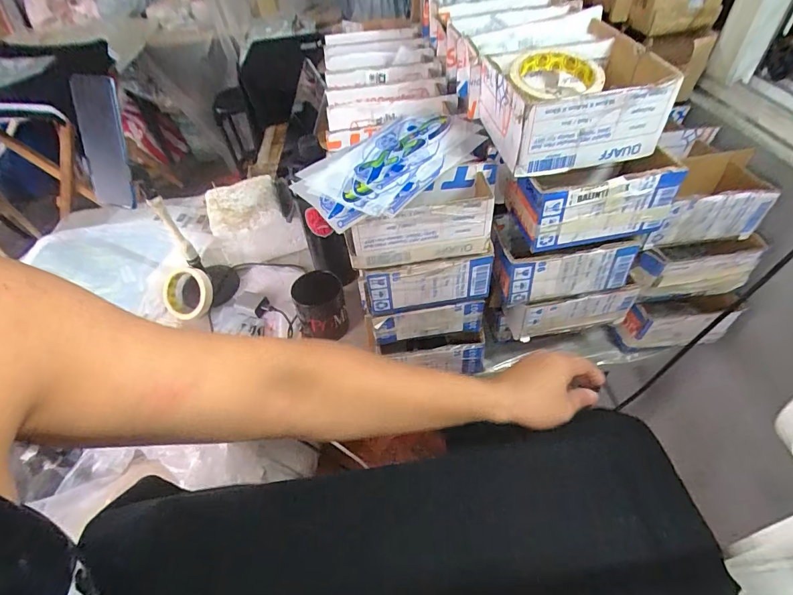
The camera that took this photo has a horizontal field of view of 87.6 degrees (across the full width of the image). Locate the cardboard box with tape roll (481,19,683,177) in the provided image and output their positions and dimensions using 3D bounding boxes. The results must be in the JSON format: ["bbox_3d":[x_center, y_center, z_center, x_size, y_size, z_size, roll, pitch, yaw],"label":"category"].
[{"bbox_3d":[0.182,-0.203,0.437,0.161,0.080,0.131,-7,47,-1],"label":"cardboard box with tape roll"}]

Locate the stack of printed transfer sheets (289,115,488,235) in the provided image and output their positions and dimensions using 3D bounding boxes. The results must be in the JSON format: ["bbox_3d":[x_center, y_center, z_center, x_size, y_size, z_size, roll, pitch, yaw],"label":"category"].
[{"bbox_3d":[-0.008,-0.153,0.459,0.128,0.018,0.227,28,56,27],"label":"stack of printed transfer sheets"}]

